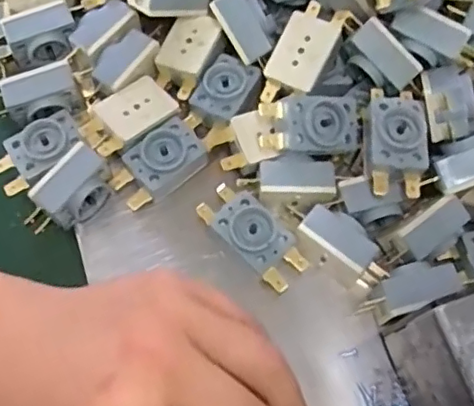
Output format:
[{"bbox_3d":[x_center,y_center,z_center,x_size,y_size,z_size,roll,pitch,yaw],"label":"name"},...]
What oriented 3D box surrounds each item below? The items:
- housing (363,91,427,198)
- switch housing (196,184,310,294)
[{"bbox_3d":[0.075,-0.028,0.281,0.028,0.015,0.049,3,69,1],"label":"housing"},{"bbox_3d":[0.007,0.015,0.288,0.024,0.016,0.059,-42,74,-15],"label":"switch housing"}]

